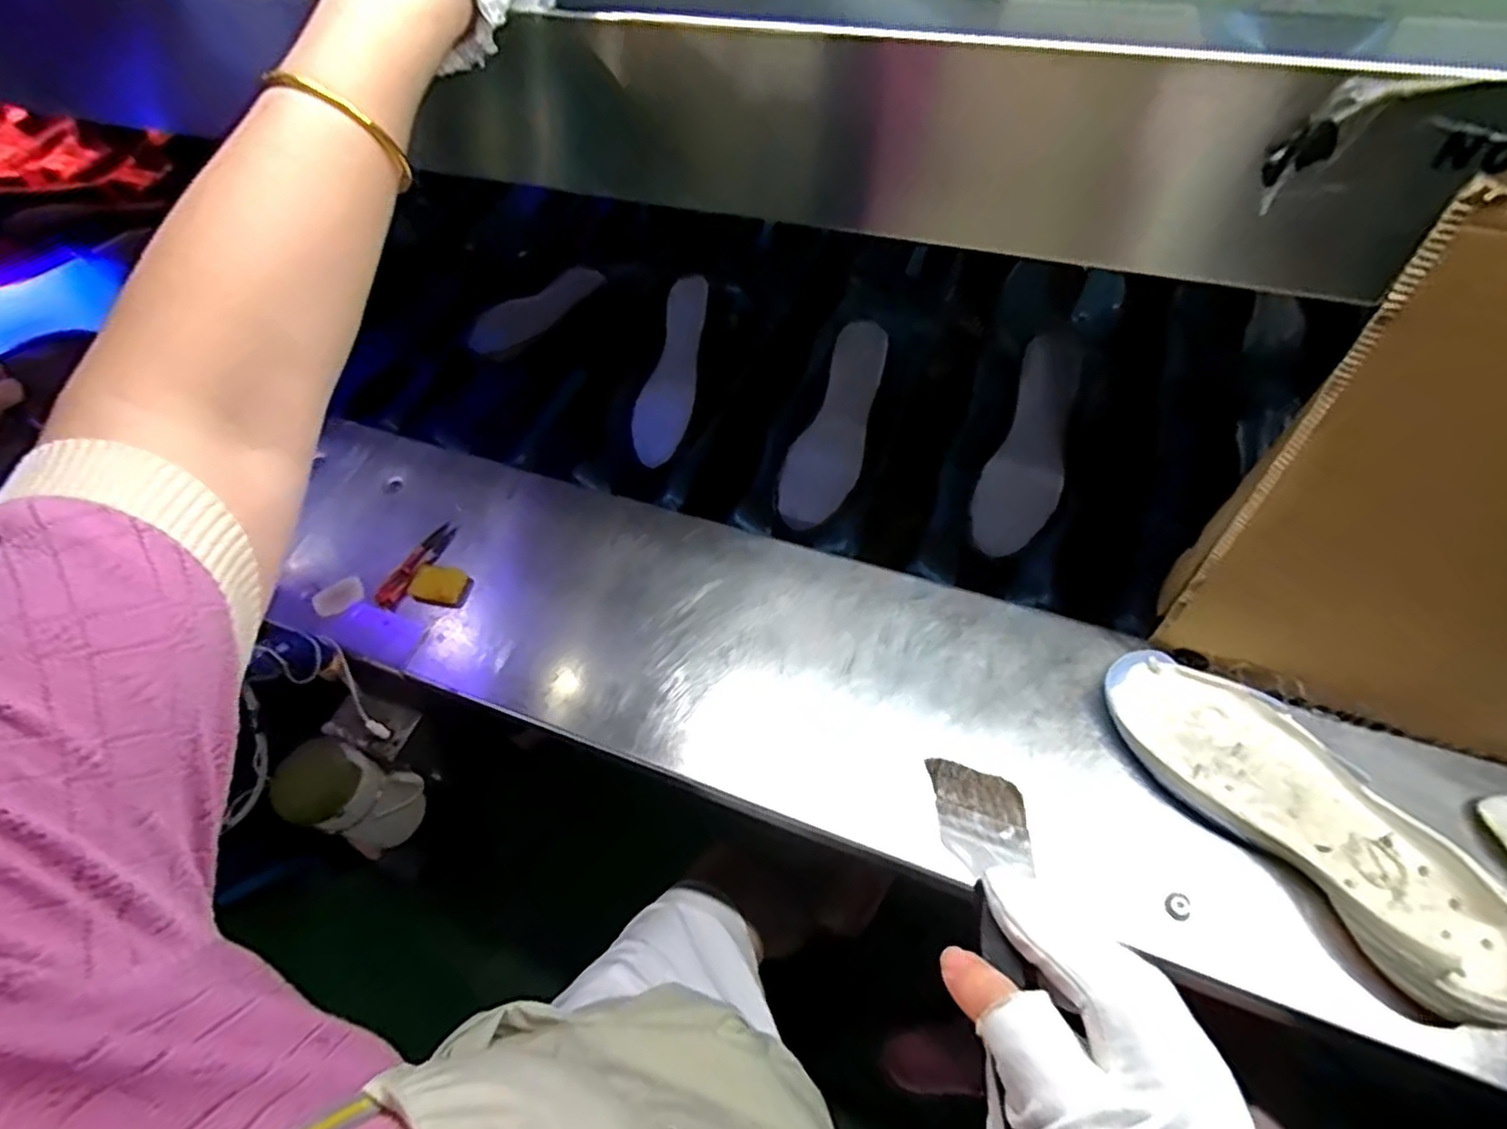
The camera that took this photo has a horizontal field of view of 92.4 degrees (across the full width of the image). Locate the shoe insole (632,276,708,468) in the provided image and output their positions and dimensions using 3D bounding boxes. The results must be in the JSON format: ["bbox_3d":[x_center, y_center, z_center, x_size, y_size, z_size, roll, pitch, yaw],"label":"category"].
[{"bbox_3d":[-0.092,-0.224,0.830,0.060,0.016,0.223,12,84,10],"label":"shoe insole"}]

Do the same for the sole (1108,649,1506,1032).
[{"bbox_3d":[0.378,0.167,0.504,0.107,0.047,0.281,-36,62,-20],"label":"sole"}]

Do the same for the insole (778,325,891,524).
[{"bbox_3d":[0.087,-0.144,0.756,0.072,0.011,0.221,21,91,16],"label":"insole"}]

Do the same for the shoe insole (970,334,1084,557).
[{"bbox_3d":[0.278,-0.118,0.720,0.072,0.012,0.224,18,86,14],"label":"shoe insole"}]

